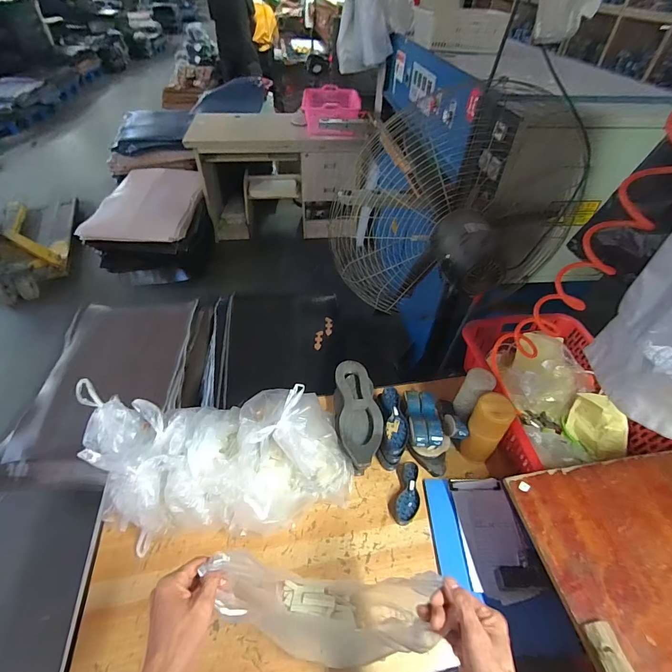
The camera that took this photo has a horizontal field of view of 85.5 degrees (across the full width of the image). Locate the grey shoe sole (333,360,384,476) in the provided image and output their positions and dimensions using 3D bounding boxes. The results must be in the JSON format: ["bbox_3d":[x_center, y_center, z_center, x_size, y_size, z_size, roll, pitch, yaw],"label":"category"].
[{"bbox_3d":[0.054,0.205,0.937,0.109,0.086,0.285,-1,46,-4],"label":"grey shoe sole"}]

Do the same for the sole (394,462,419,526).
[{"bbox_3d":[0.170,0.366,0.848,0.049,0.030,0.141,15,47,11],"label":"sole"}]

